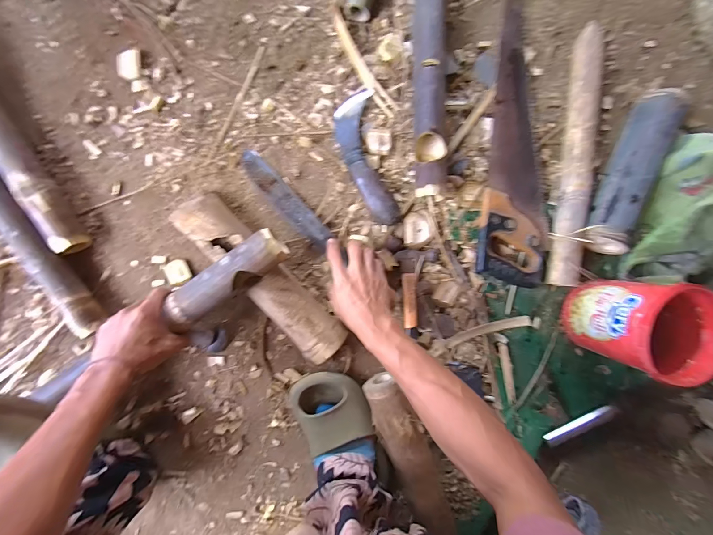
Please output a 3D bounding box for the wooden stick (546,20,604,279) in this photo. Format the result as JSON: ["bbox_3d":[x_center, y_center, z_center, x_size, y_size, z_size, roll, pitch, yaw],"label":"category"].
[{"bbox_3d":[0.379,-0.190,0.559,0.044,0.048,0.445,7,90,-6],"label":"wooden stick"}]

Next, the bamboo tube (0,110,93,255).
[{"bbox_3d":[-0.511,-0.192,0.461,0.047,0.055,0.386,-30,93,-4],"label":"bamboo tube"}]

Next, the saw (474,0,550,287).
[{"bbox_3d":[0.287,-0.219,0.552,0.131,0.041,0.493,6,90,-6],"label":"saw"}]

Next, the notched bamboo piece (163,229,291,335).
[{"bbox_3d":[-0.185,0.016,0.459,0.182,0.039,0.055,-37,94,-2],"label":"notched bamboo piece"}]

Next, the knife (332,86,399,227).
[{"bbox_3d":[0.014,-0.179,0.527,0.069,0.042,0.226,-12,92,-5],"label":"knife"}]

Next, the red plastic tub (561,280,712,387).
[{"bbox_3d":[0.459,0.094,0.522,0.145,0.147,0.135,0,91,-6],"label":"red plastic tub"}]

